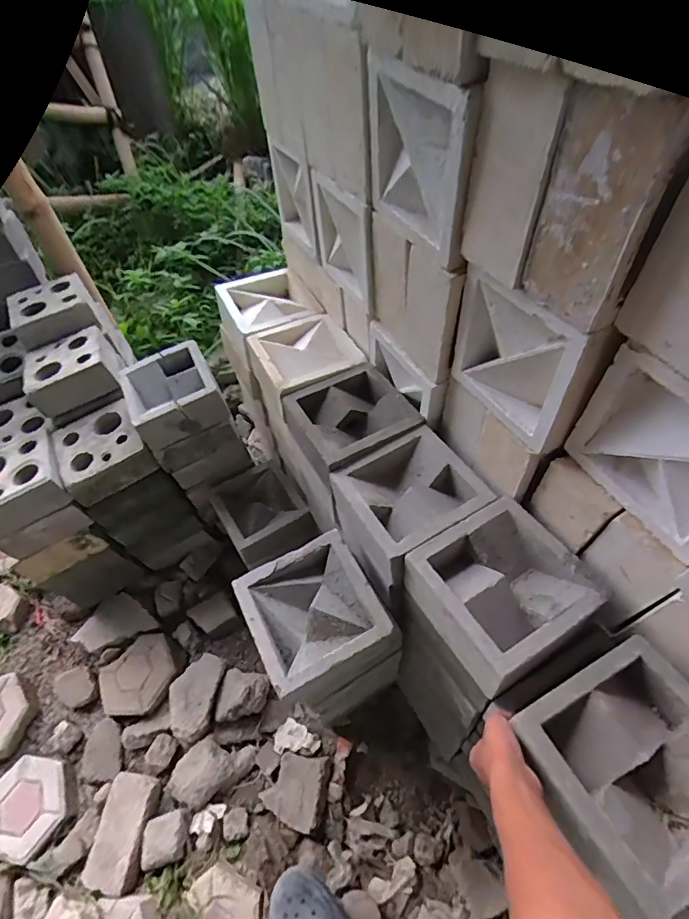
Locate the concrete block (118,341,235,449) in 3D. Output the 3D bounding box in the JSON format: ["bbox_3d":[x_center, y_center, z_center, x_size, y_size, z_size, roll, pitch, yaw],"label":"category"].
[{"bbox_3d":[-0.418,-0.158,1.140,0.208,0.116,0.229,-28,57,-13],"label":"concrete block"}]

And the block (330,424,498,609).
[{"bbox_3d":[0.112,0.093,0.851,0.211,0.196,0.193,-29,57,-14],"label":"block"}]

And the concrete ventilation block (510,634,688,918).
[{"bbox_3d":[0.328,0.337,0.528,0.202,0.074,0.191,-25,58,-14],"label":"concrete ventilation block"}]

